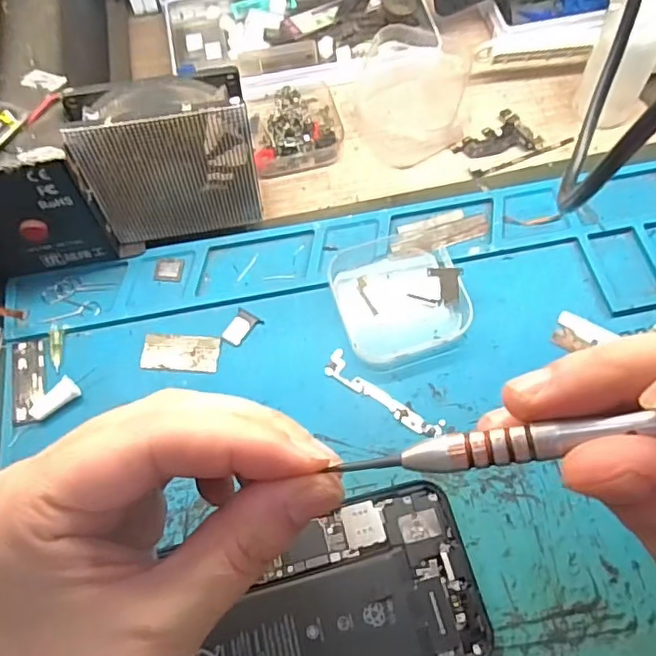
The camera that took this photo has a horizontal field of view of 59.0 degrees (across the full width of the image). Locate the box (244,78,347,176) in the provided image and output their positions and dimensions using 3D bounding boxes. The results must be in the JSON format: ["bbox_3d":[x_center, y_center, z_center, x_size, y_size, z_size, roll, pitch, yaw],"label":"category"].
[{"bbox_3d":[-0.020,-0.127,0.357,0.056,0.020,0.062,-11,64,-4],"label":"box"}]

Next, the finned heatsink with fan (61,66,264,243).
[{"bbox_3d":[-0.078,-0.082,0.293,0.079,0.084,0.028,-14,65,-5],"label":"finned heatsink with fan"}]

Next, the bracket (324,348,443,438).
[{"bbox_3d":[0.027,0.032,0.281,0.064,0.004,0.013,34,70,16],"label":"bracket"}]

